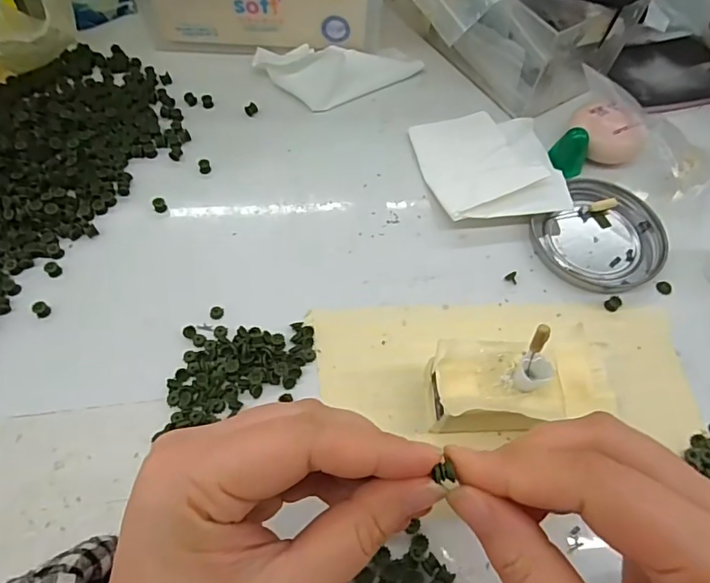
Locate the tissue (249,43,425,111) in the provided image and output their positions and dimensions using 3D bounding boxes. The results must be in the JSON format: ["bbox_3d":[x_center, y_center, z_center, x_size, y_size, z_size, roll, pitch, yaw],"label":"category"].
[{"bbox_3d":[-0.010,-0.167,0.366,0.109,0.027,0.058,-19,64,-12],"label":"tissue"}]

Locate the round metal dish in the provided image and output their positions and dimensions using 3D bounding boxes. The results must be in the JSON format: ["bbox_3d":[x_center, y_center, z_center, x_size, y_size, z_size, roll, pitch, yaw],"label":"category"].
[{"bbox_3d":[0.151,-0.034,0.308,0.071,0.009,0.076,1,62,-2],"label":"round metal dish"}]

